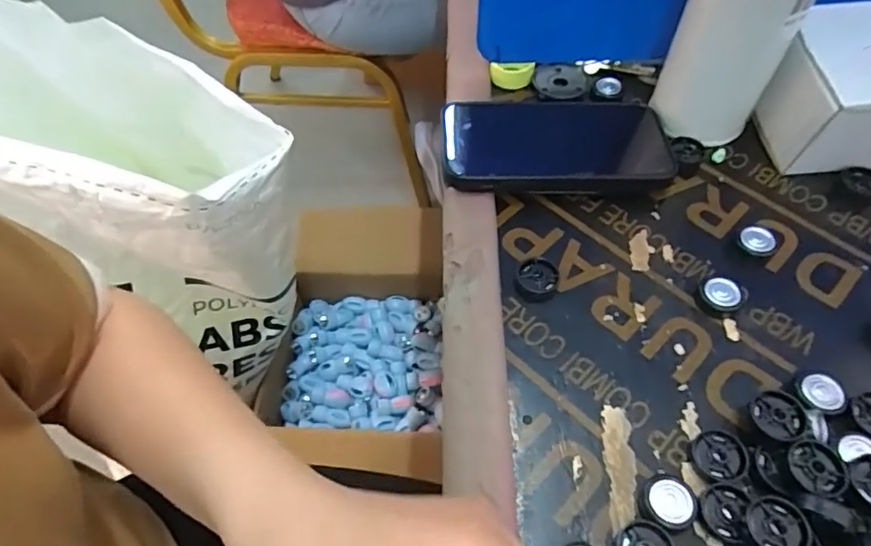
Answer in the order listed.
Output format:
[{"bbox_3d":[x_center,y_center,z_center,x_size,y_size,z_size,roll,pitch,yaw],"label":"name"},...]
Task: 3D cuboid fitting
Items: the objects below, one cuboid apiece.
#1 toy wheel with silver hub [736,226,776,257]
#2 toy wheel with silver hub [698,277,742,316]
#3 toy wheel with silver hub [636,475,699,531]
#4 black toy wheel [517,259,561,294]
[{"bbox_3d":[0.193,-0.018,0.326,0.021,0.010,0.016,33,63,21],"label":"toy wheel with silver hub"},{"bbox_3d":[0.161,0.013,0.306,0.020,0.010,0.021,-1,56,1],"label":"toy wheel with silver hub"},{"bbox_3d":[0.106,0.104,0.248,0.023,0.009,0.023,-1,56,1],"label":"toy wheel with silver hub"},{"bbox_3d":[0.060,0.003,0.318,0.024,0.008,0.022,-1,56,1],"label":"black toy wheel"}]

